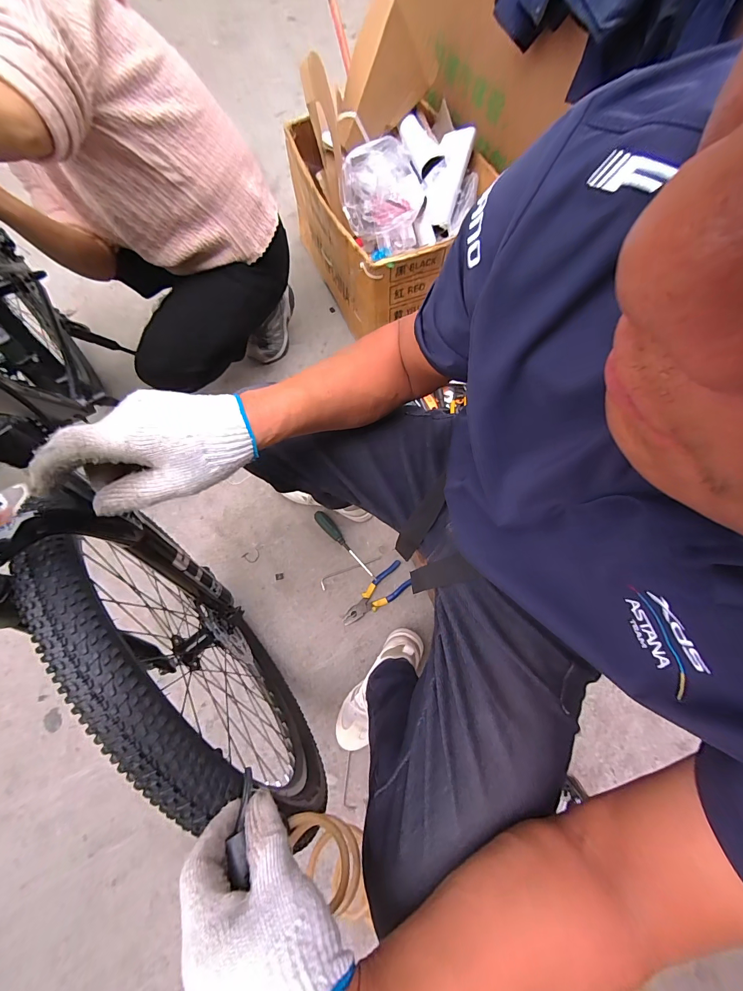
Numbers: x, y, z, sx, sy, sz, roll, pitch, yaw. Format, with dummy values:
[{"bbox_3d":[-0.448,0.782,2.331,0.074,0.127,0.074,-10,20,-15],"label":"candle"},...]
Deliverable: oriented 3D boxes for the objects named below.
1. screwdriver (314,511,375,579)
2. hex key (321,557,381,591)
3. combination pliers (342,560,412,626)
[{"bbox_3d":[-0.072,0.126,0.915,0.032,0.022,0.223,-39,74,-11],"label":"screwdriver"},{"bbox_3d":[-0.055,0.190,0.907,0.165,0.006,0.029,-28,71,-5],"label":"hex key"},{"bbox_3d":[0.010,0.248,0.875,0.191,0.019,0.069,-36,73,-10],"label":"combination pliers"}]

